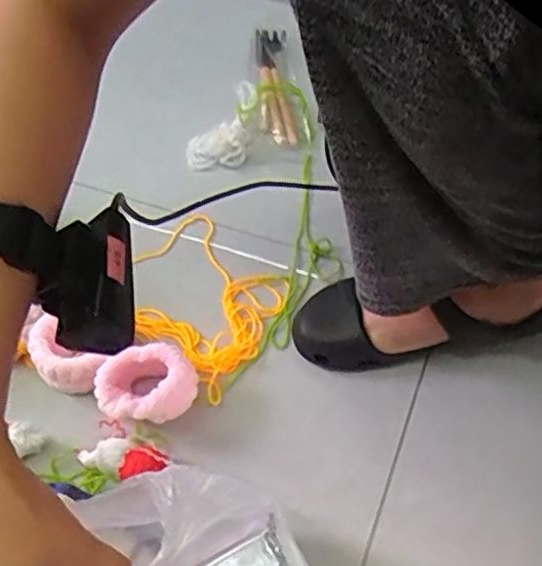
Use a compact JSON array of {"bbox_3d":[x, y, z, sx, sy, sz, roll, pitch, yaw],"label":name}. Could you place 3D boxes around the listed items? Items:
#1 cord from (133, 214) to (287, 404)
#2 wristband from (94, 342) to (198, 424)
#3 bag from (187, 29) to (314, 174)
[{"bbox_3d":[-0.064,0.014,0.618,0.159,0.015,0.134,36,63,24],"label":"cord"},{"bbox_3d":[-0.103,0.088,0.541,0.076,0.051,0.056,-28,58,-17],"label":"wristband"},{"bbox_3d":[-0.032,-0.218,0.768,0.141,0.052,0.204,-7,55,-3],"label":"bag"}]

